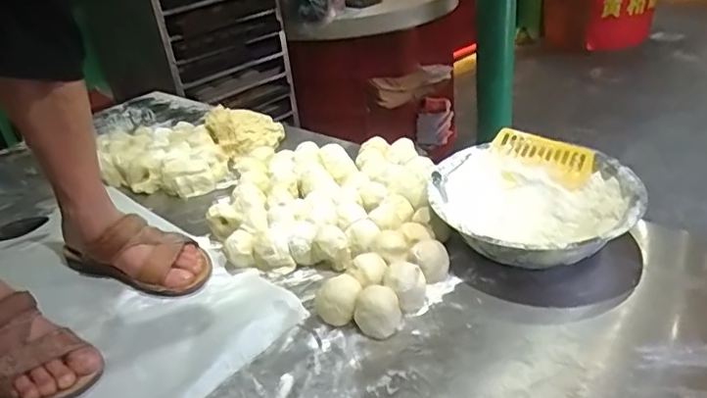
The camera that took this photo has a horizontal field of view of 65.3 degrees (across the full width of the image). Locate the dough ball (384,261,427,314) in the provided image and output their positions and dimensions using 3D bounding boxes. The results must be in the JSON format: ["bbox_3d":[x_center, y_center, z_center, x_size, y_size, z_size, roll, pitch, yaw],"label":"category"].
[{"bbox_3d":[0.066,0.109,0.691,0.049,0.048,0.044,-4,29,7],"label":"dough ball"}]

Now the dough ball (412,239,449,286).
[{"bbox_3d":[0.103,0.082,0.722,0.044,0.044,0.048,-6,29,3],"label":"dough ball"}]

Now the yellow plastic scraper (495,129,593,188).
[{"bbox_3d":[0.289,-0.069,0.841,0.148,0.010,0.068,28,71,28],"label":"yellow plastic scraper"}]

